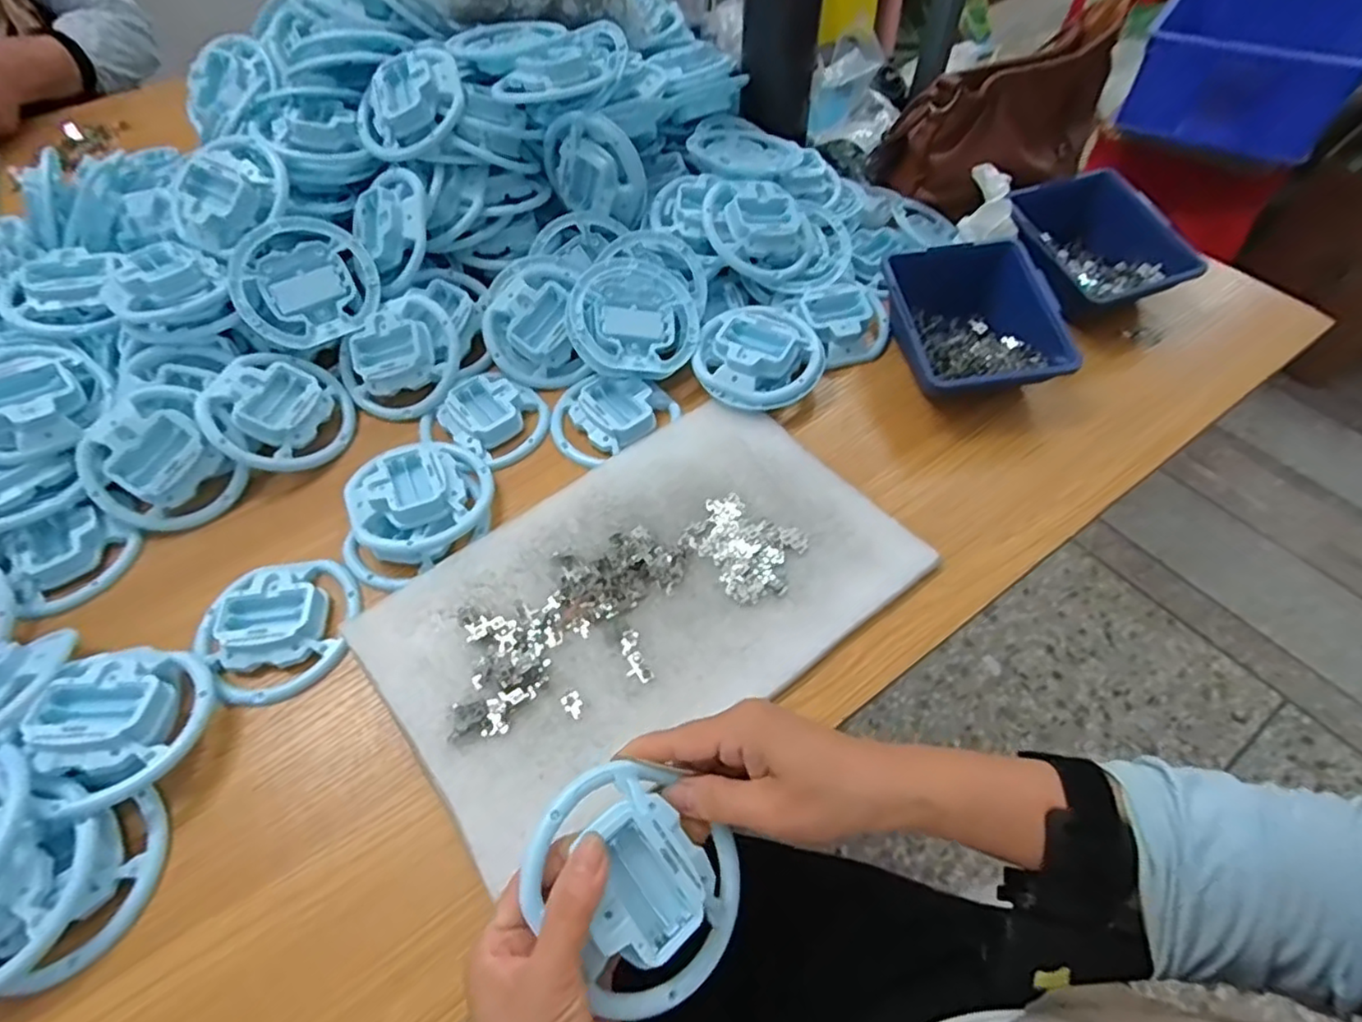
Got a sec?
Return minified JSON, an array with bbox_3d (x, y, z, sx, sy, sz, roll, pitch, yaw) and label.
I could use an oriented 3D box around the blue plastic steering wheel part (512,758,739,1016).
[{"bbox_3d":[-0.019,0.171,0.305,0.101,0.029,0.088,42,55,16],"label":"blue plastic steering wheel part"}]

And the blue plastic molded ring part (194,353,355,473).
[{"bbox_3d":[-0.311,-0.078,0.509,0.096,0.031,0.097,39,46,-26],"label":"blue plastic molded ring part"}]

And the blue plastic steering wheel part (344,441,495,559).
[{"bbox_3d":[-0.185,-0.011,0.465,0.096,0.029,0.081,-30,60,-18],"label":"blue plastic steering wheel part"}]

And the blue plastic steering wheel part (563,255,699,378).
[{"bbox_3d":[-0.036,-0.159,0.536,0.103,0.017,0.112,5,72,-15],"label":"blue plastic steering wheel part"}]

